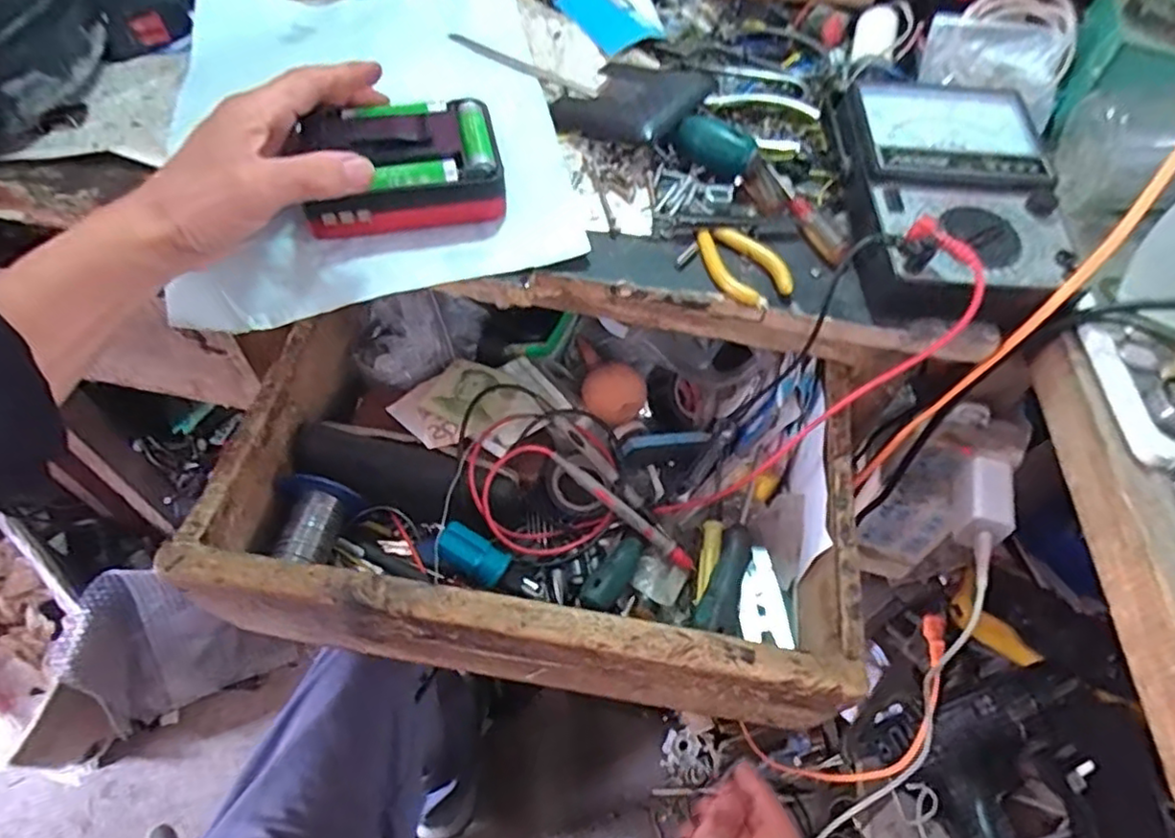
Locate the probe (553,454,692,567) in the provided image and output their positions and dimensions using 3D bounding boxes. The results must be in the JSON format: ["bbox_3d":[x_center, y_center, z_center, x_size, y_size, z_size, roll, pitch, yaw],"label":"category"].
[{"bbox_3d":[0.028,0.065,0.465,0.127,0.016,0.016,40,59,-7],"label":"probe"}]

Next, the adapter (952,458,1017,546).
[{"bbox_3d":[0.276,0.059,0.460,0.032,0.035,0.055,14,56,6],"label":"adapter"}]

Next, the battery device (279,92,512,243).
[{"bbox_3d":[-0.113,-0.157,0.397,0.114,0.042,0.082,-14,58,-13],"label":"battery device"}]

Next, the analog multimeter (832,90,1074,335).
[{"bbox_3d":[0.219,-0.135,0.400,0.114,0.052,0.166,7,55,1],"label":"analog multimeter"}]

